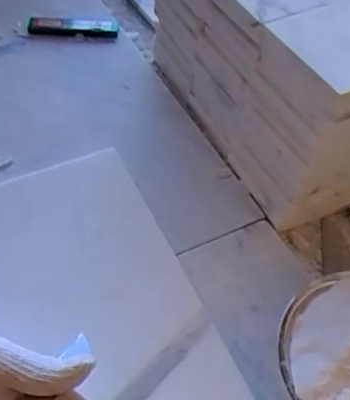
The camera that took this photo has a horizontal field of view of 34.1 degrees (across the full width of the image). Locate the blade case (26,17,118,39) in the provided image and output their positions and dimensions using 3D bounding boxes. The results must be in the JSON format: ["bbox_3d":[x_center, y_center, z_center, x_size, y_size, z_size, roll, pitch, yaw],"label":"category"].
[{"bbox_3d":[-0.131,-0.223,0.733,0.113,0.014,0.027,2,52,-3],"label":"blade case"}]

